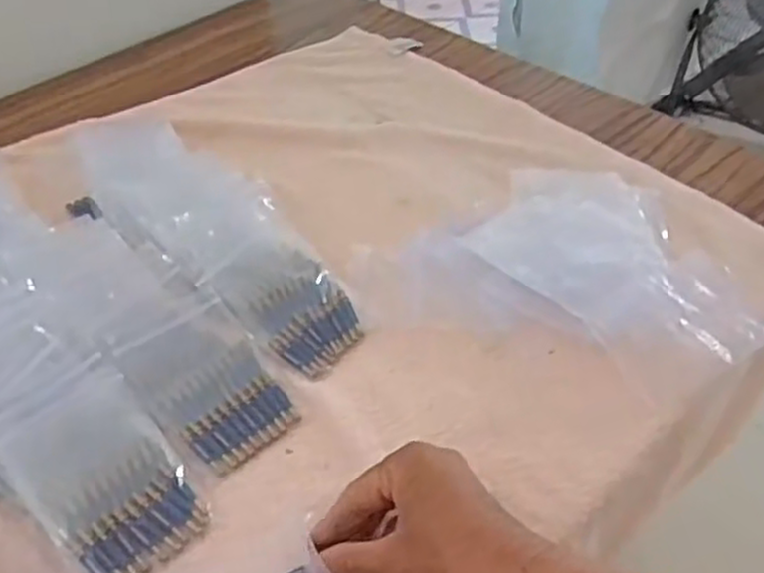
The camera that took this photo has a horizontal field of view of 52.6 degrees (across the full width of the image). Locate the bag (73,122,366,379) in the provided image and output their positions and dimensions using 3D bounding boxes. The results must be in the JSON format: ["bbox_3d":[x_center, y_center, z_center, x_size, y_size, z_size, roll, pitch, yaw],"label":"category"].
[{"bbox_3d":[-0.138,-0.047,0.578,0.099,0.058,0.315,-31,50,-27],"label":"bag"}]

